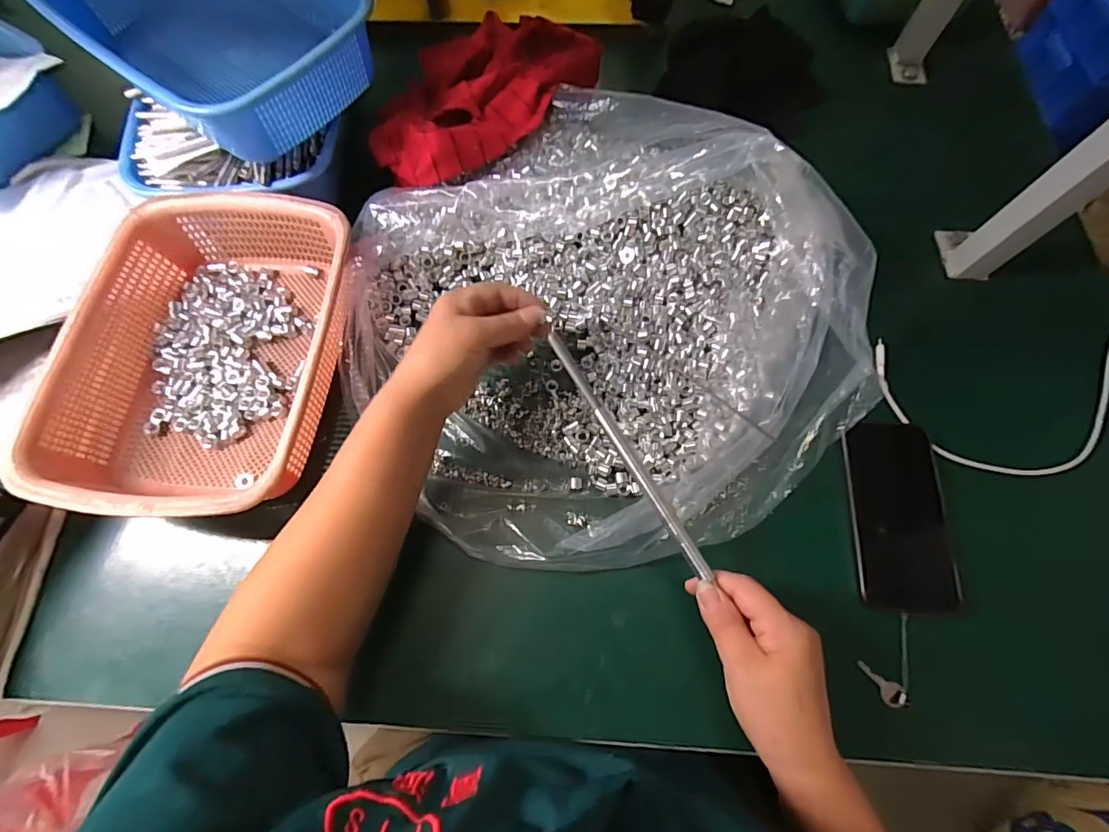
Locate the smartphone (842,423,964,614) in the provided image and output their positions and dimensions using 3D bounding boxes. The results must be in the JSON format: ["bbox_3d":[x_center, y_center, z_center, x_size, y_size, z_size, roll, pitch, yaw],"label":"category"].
[{"bbox_3d":[0.290,0.082,0.404,0.075,0.013,0.150,2,70,1],"label":"smartphone"}]

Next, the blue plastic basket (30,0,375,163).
[{"bbox_3d":[-0.318,-0.364,0.465,0.265,0.104,0.174,38,74,12],"label":"blue plastic basket"}]

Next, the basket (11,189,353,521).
[{"bbox_3d":[-0.297,-0.058,0.427,0.211,0.075,0.287,4,70,1],"label":"basket"}]

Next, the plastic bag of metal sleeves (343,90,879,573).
[{"bbox_3d":[0.049,-0.100,0.438,0.442,0.073,0.426,-26,72,-7],"label":"plastic bag of metal sleeves"}]

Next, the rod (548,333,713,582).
[{"bbox_3d":[0.053,0.028,0.351,0.008,0.006,0.202,-32,88,-9],"label":"rod"}]

